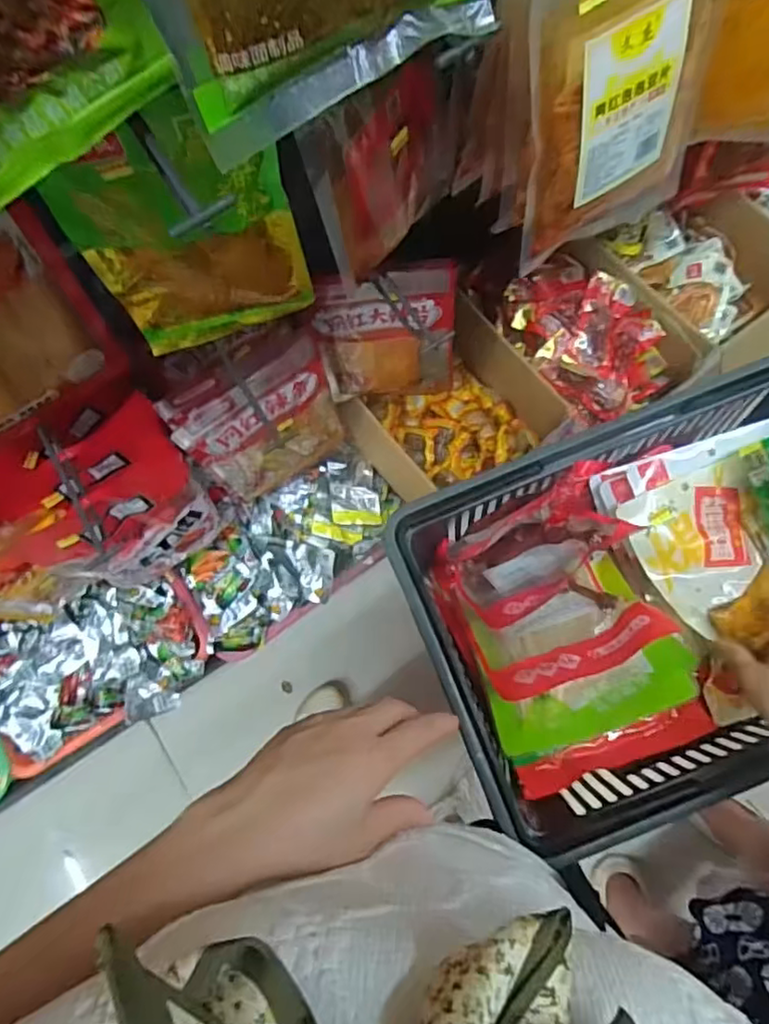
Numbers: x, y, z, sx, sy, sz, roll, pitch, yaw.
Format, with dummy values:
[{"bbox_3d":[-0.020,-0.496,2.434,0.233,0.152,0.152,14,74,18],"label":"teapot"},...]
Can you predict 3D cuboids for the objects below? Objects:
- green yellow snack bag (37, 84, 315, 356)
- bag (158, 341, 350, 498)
[{"bbox_3d":[-0.155,-0.216,0.510,0.163,0.244,0.028,-14,78,-1],"label":"green yellow snack bag"},{"bbox_3d":[-0.151,-0.105,0.813,0.184,0.337,0.061,-23,78,-3],"label":"bag"}]

